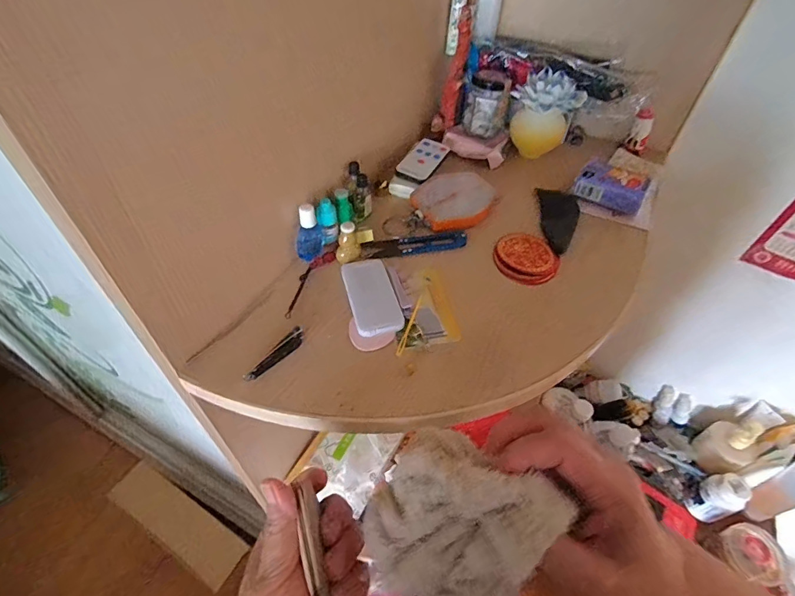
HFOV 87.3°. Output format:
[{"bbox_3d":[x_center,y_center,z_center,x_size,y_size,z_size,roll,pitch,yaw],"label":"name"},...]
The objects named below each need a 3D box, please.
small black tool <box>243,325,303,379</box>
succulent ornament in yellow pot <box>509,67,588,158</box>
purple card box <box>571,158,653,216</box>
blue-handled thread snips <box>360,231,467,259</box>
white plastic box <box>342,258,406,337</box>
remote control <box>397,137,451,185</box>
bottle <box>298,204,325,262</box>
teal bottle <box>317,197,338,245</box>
[{"bbox_3d":[-0.093,0.044,0.324,0.011,0.009,0.057,29,53,21],"label":"small black tool"},{"bbox_3d":[0.177,-0.218,0.507,0.070,0.090,0.058,24,52,17],"label":"succulent ornament in yellow pot"},{"bbox_3d":[0.249,-0.132,0.479,0.073,0.028,0.055,28,53,20],"label":"purple card box"},{"bbox_3d":[0.017,-0.054,0.419,0.106,0.006,0.027,-9,49,-10],"label":"blue-handled thread snips"},{"bbox_3d":[-0.023,-0.002,0.370,0.041,0.007,0.083,-11,50,-13],"label":"white plastic box"},{"bbox_3d":[0.031,-0.165,0.497,0.042,0.010,0.093,20,50,14],"label":"remote control"},{"bbox_3d":[-0.081,-0.060,0.382,0.024,0.050,0.023,-7,49,-9],"label":"bottle"},{"bbox_3d":[-0.067,-0.073,0.400,0.017,0.040,0.021,-3,49,-5],"label":"teal bottle"}]

